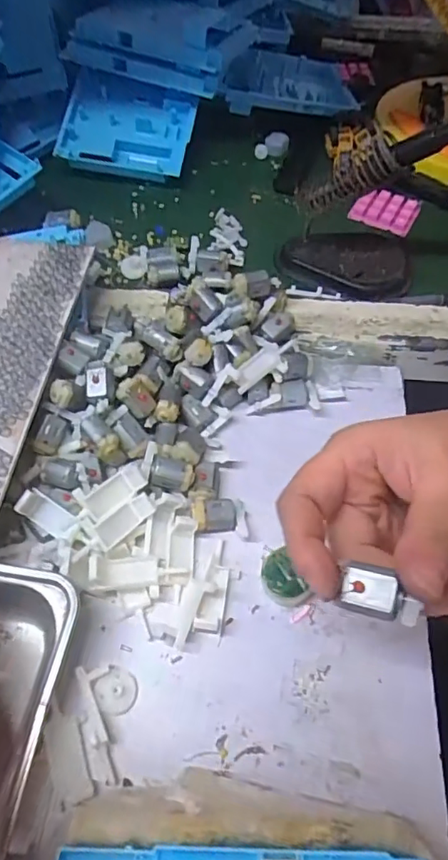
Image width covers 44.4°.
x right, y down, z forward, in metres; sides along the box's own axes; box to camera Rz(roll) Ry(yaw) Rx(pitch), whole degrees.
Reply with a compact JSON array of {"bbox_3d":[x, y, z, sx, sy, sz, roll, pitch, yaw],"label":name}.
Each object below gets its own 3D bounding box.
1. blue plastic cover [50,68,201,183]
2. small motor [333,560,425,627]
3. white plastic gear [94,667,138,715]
[{"bbox_3d":[-0.098,-0.302,0.554,0.124,0.023,0.096,14,86,-4],"label":"blue plastic cover"},{"bbox_3d":[0.060,0.064,0.211,0.029,0.010,0.017,13,77,23],"label":"small motor"},{"bbox_3d":[-0.061,0.148,0.311,0.022,0.009,0.022,0,58,1],"label":"white plastic gear"}]

